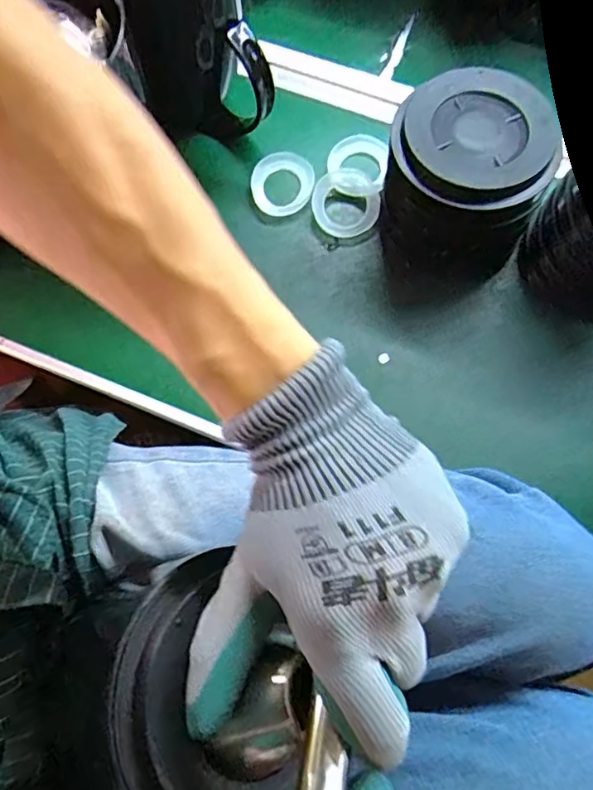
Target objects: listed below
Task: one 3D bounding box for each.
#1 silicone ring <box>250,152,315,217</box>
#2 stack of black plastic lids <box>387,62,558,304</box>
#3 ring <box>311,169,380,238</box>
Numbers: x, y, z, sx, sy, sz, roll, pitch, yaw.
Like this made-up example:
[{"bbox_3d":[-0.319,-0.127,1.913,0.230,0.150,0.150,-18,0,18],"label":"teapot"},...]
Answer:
[{"bbox_3d":[-0.012,-0.191,0.517,0.054,0.008,0.064,11,75,4],"label":"silicone ring"},{"bbox_3d":[0.129,-0.161,0.455,0.113,0.112,0.134,-7,75,-1],"label":"stack of black plastic lids"},{"bbox_3d":[0.044,-0.168,0.505,0.059,0.010,0.057,0,91,-3],"label":"ring"}]

